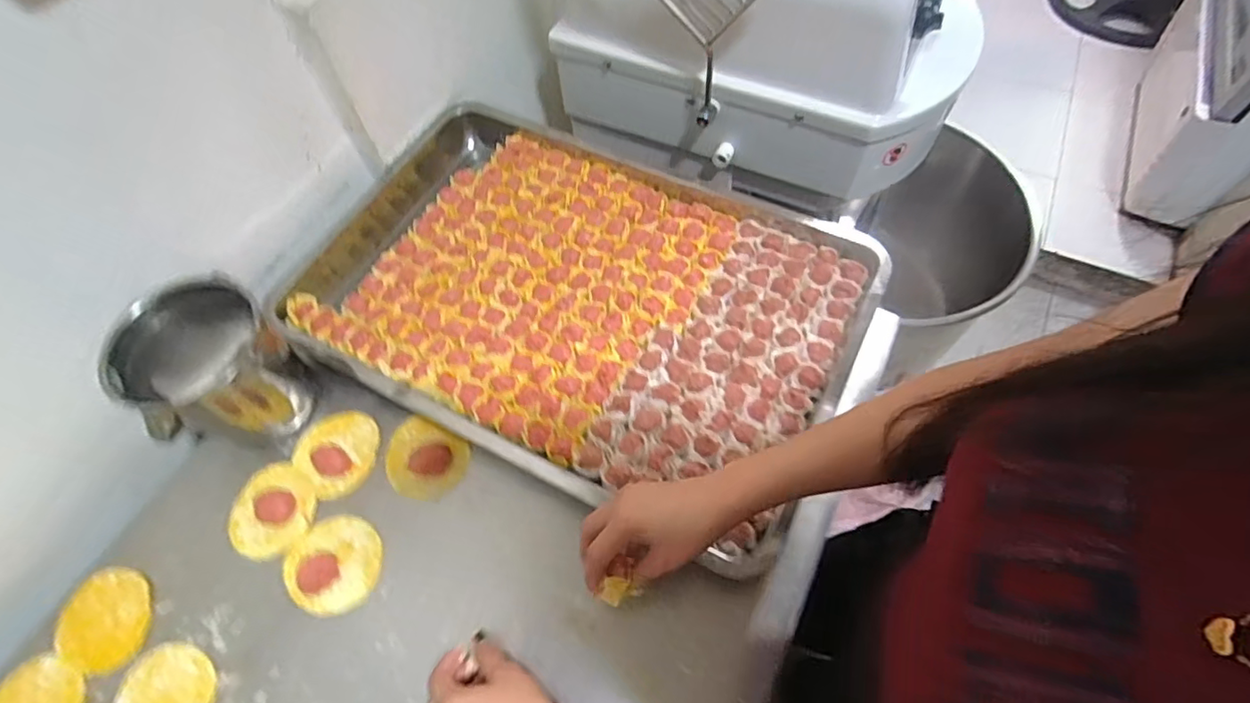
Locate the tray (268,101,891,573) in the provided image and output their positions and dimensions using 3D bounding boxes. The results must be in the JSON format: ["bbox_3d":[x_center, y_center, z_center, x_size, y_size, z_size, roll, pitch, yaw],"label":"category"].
[{"bbox_3d":[-0.067,-0.069,0.652,0.597,0.052,0.383,24,64,16],"label":"tray"}]

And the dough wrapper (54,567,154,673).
[{"bbox_3d":[-0.468,0.241,0.523,0.072,0.010,0.086,-26,62,-12],"label":"dough wrapper"}]

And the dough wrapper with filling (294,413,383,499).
[{"bbox_3d":[-0.289,0.099,0.591,0.078,0.011,0.084,-41,66,-19],"label":"dough wrapper with filling"}]

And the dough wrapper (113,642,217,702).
[{"bbox_3d":[-0.387,0.293,0.489,0.089,0.004,0.077,22,64,15],"label":"dough wrapper"}]

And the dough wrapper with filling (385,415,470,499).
[{"bbox_3d":[-0.201,0.108,0.583,0.081,0.010,0.073,23,64,15],"label":"dough wrapper with filling"}]

